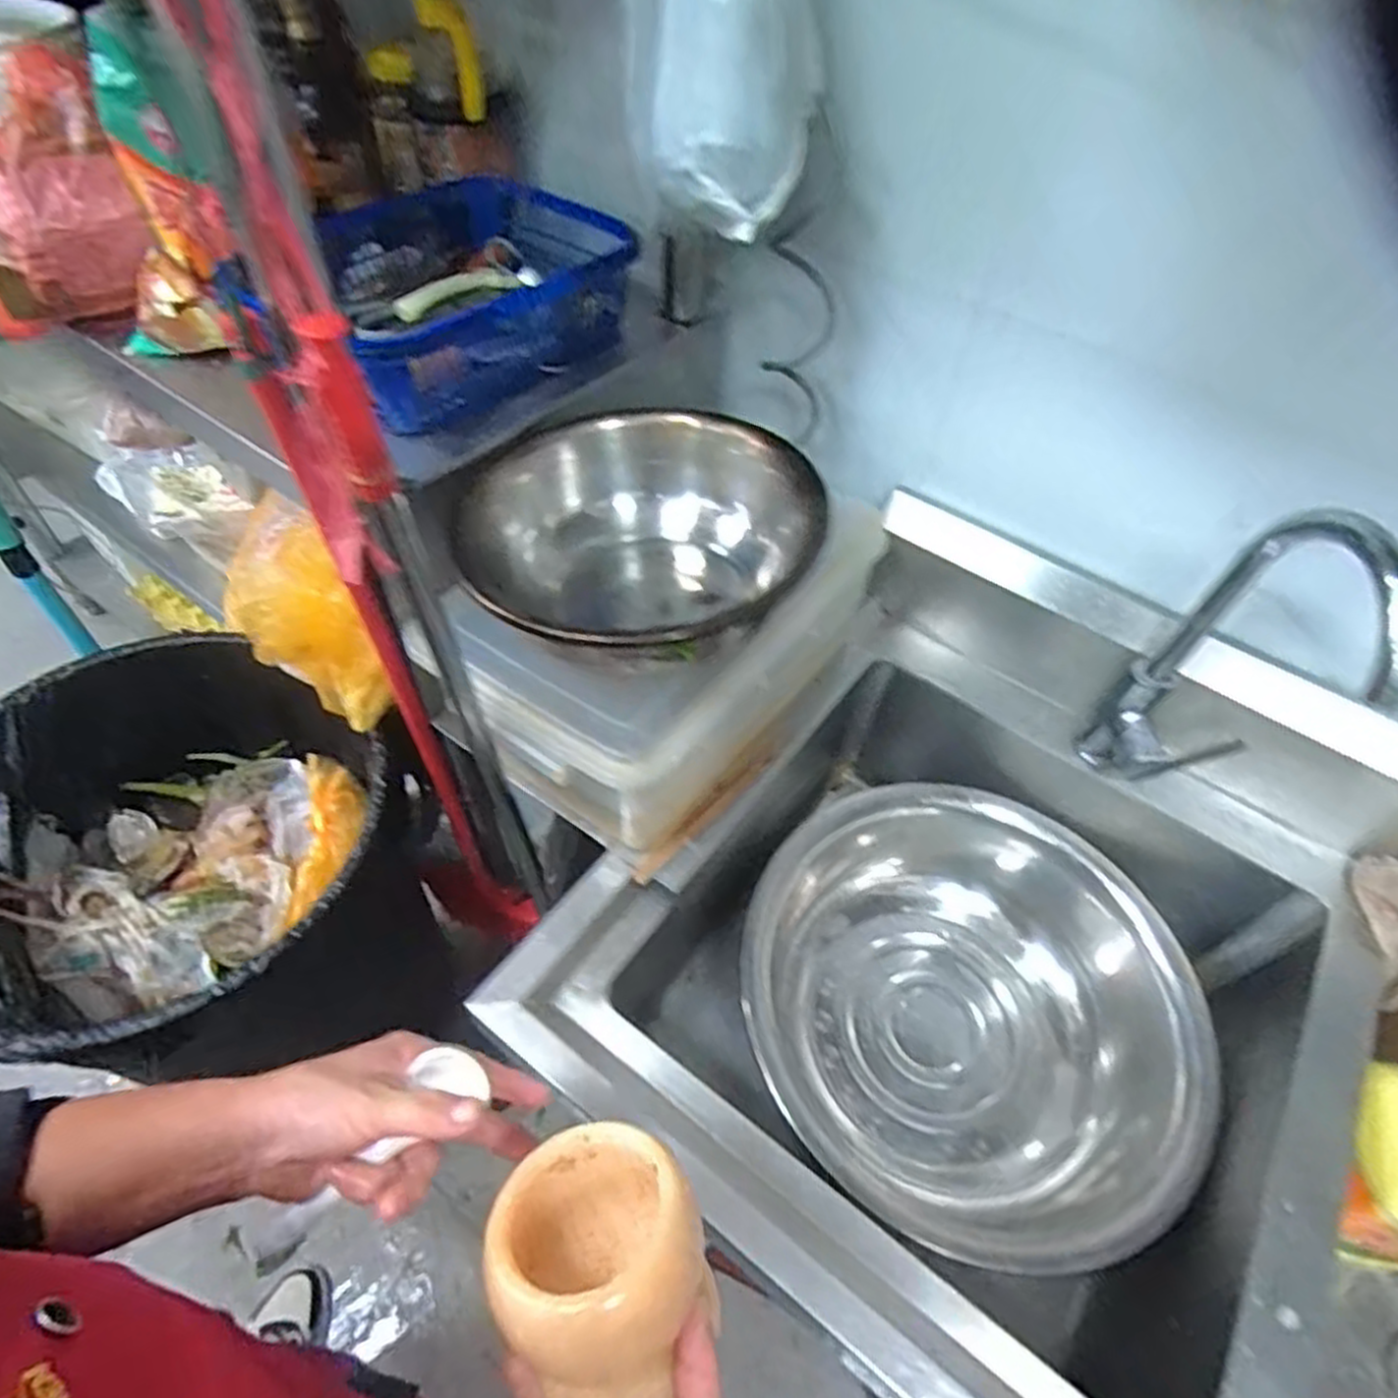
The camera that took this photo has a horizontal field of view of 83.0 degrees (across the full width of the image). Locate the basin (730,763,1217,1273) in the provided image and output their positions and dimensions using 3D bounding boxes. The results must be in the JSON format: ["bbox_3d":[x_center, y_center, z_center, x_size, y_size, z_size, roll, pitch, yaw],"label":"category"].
[{"bbox_3d":[0.274,0.334,0.849,0.434,0.199,0.429,1,50,-1],"label":"basin"}]

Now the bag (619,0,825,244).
[{"bbox_3d":[0.015,-0.534,0.598,0.144,0.315,0.140,-8,24,-9],"label":"bag"}]

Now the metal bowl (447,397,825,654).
[{"bbox_3d":[-0.054,-0.132,0.690,0.277,0.127,0.302,1,50,-1],"label":"metal bowl"}]

